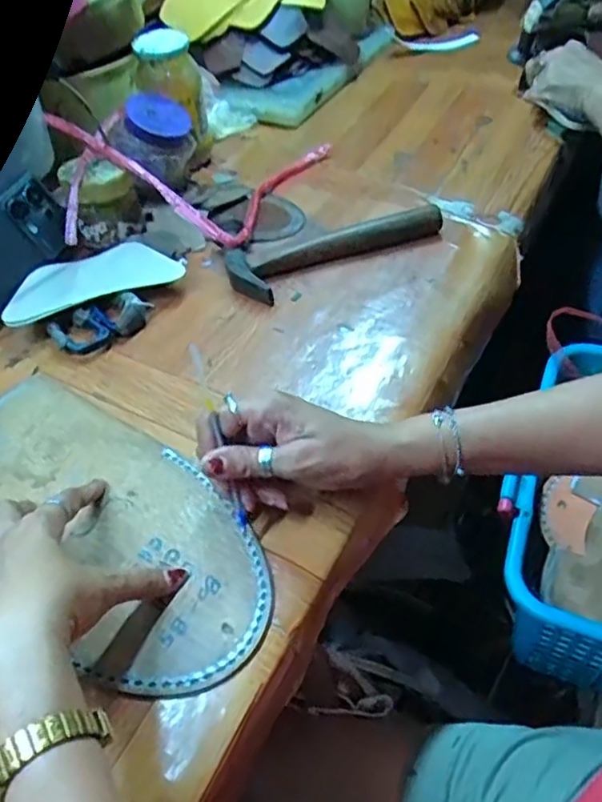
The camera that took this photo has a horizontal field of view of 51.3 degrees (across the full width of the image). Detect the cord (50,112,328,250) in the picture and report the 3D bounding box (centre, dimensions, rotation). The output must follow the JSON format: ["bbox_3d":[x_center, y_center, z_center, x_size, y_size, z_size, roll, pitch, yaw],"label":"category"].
[{"bbox_3d":[-0.102,-0.225,0.636,0.264,0.092,0.179,-11,48,-3],"label":"cord"}]

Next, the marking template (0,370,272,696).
[{"bbox_3d":[-0.150,0.085,0.433,0.293,0.006,0.168,21,57,24],"label":"marking template"}]

